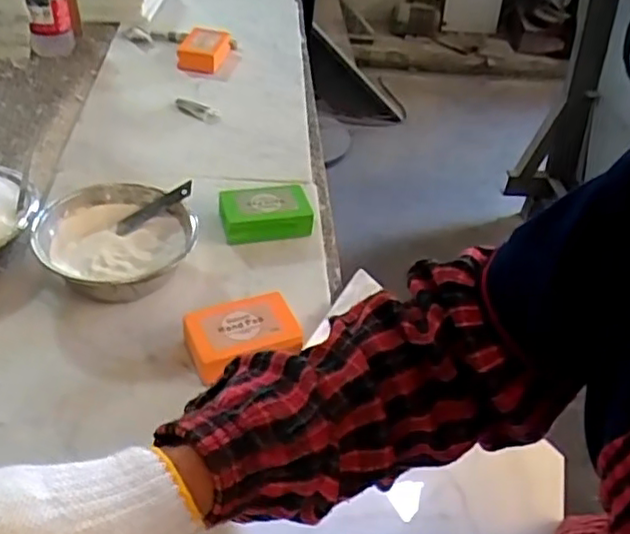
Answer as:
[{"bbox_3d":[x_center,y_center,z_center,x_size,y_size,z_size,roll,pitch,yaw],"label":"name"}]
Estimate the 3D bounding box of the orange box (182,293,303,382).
[{"bbox_3d":[-0.063,0.061,0.576,0.097,0.035,0.066,-15,46,-23],"label":"orange box"}]

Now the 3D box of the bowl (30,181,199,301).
[{"bbox_3d":[-0.189,-0.025,0.633,0.139,0.065,0.128,4,41,-3],"label":"bowl"}]

